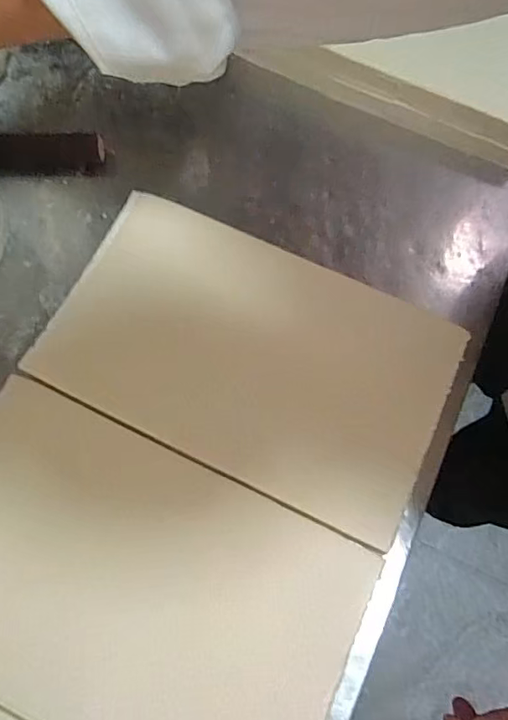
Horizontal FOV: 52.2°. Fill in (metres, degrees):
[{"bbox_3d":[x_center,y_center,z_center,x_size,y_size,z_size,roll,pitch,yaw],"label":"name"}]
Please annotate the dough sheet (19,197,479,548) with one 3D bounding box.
[{"bbox_3d":[-0.001,-0.008,0.425,0.310,0.018,0.189,26,73,2],"label":"dough sheet"}]

